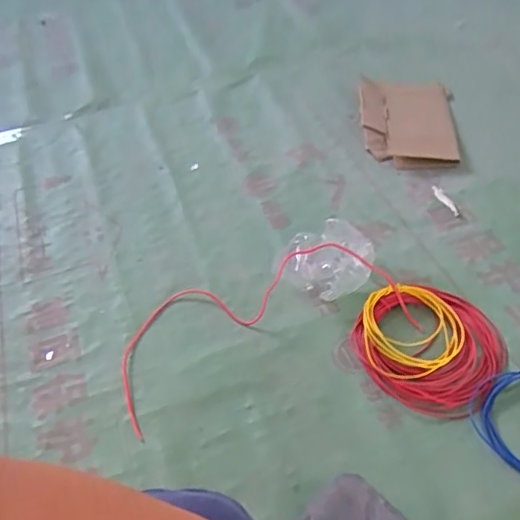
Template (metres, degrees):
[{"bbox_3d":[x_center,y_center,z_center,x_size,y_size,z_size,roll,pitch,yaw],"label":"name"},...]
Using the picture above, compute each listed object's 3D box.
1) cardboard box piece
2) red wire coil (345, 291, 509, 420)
[{"bbox_3d":[0.286,-0.269,1.071,0.178,0.062,0.220,-1,49,6],"label":"cardboard box piece"},{"bbox_3d":[0.235,0.121,0.782,0.189,0.021,0.186,-4,49,4],"label":"red wire coil"}]

